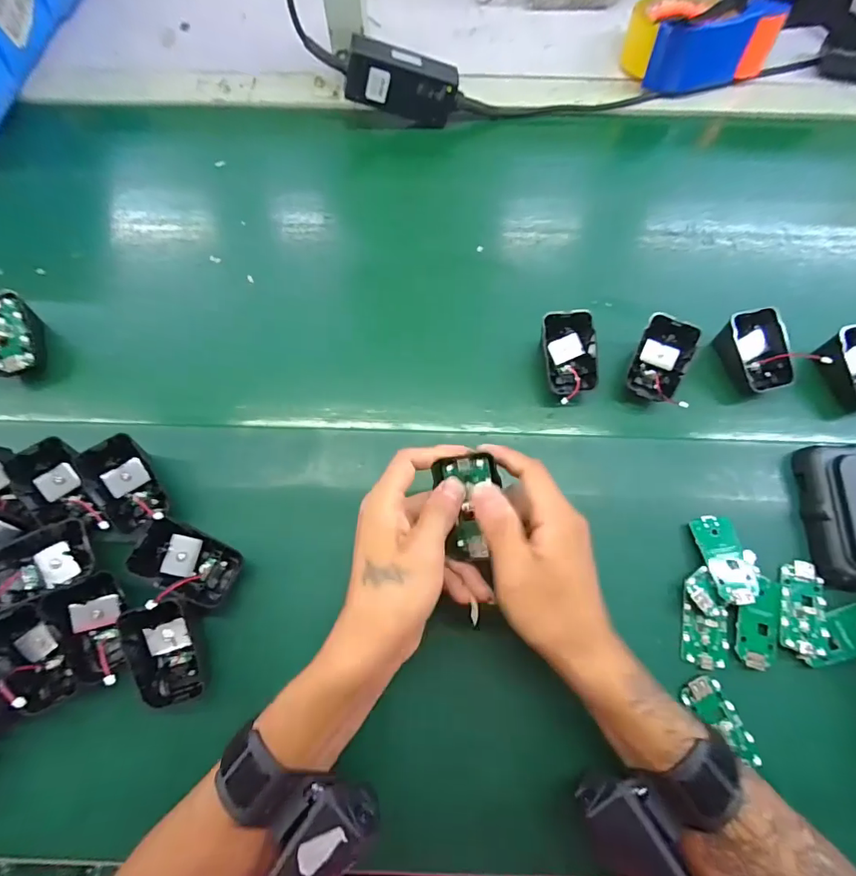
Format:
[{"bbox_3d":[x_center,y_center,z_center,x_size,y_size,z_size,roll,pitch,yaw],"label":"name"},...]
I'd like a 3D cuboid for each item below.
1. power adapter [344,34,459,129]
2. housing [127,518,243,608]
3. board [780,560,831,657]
[{"bbox_3d":[-0.027,-0.370,0.487,0.113,0.053,0.024,5,68,-18],"label":"power adapter"},{"bbox_3d":[-0.173,0.092,0.332,0.067,0.029,0.044,33,51,-16],"label":"housing"},{"bbox_3d":[0.277,0.124,0.340,0.032,0.005,0.064,15,70,5],"label":"board"}]

